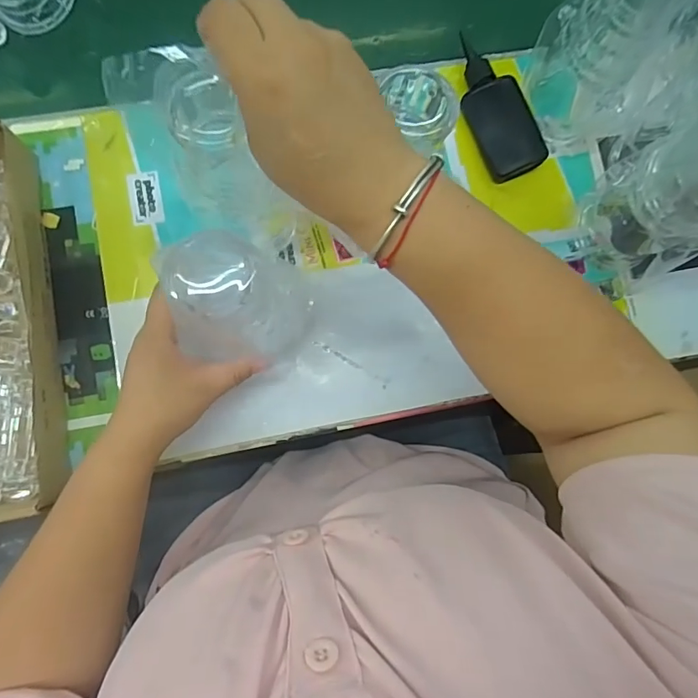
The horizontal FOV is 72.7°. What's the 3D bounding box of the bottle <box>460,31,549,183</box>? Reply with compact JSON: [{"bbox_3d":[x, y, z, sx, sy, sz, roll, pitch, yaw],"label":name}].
[{"bbox_3d":[0.140,-0.231,0.466,0.057,0.026,0.134,-24,86,-7],"label":"bottle"}]

